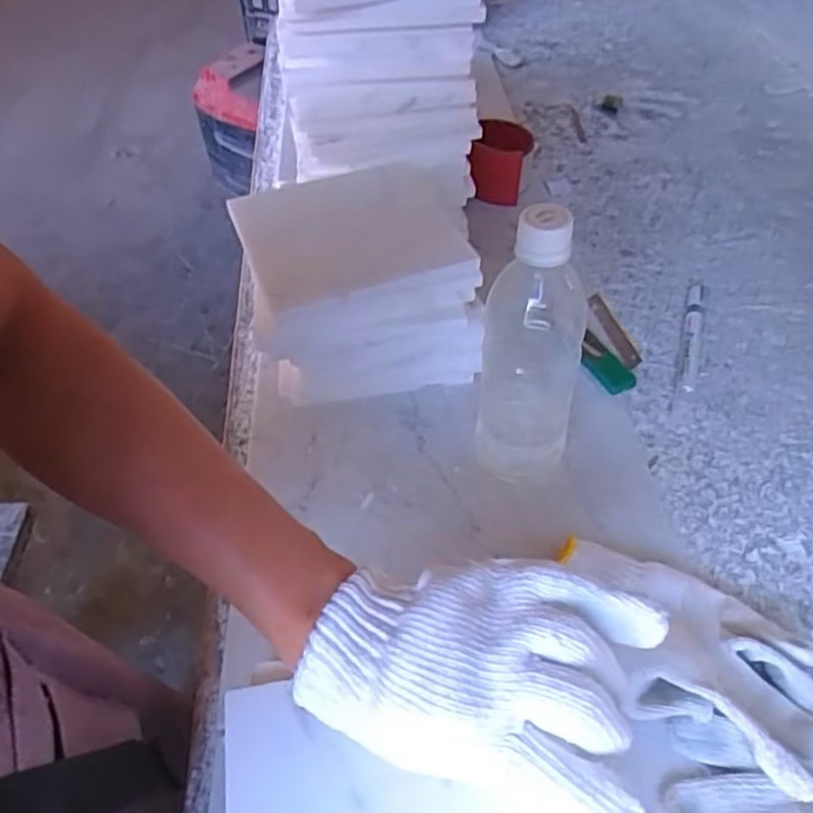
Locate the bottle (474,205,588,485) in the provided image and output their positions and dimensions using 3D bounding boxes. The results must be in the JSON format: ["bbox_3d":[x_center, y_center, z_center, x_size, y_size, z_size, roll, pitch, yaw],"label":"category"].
[{"bbox_3d":[0.085,-0.034,0.470,0.066,0.217,0.059,4,48,5],"label":"bottle"}]

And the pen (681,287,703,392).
[{"bbox_3d":[0.258,-0.061,0.633,0.016,0.017,0.139,12,49,12],"label":"pen"}]

